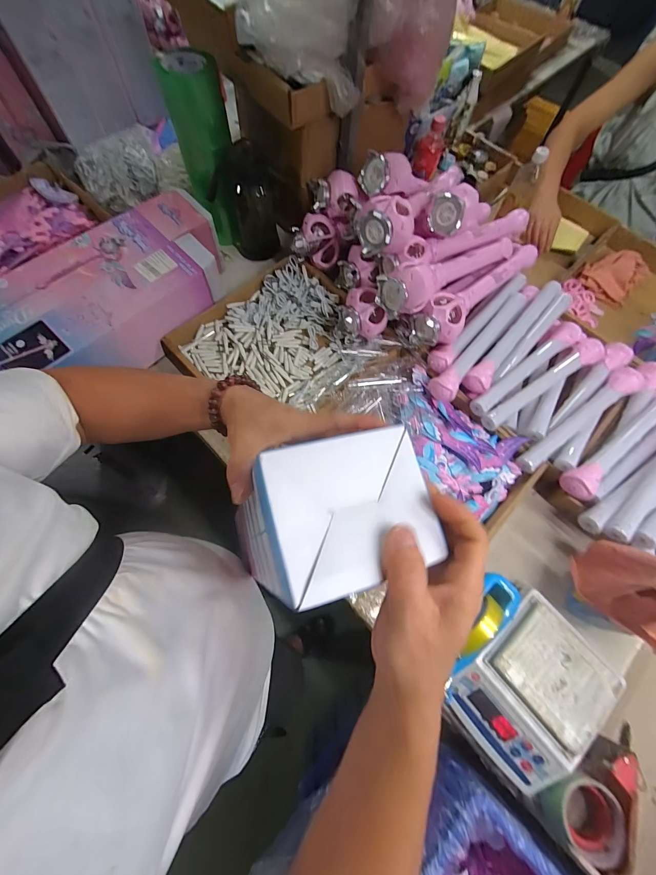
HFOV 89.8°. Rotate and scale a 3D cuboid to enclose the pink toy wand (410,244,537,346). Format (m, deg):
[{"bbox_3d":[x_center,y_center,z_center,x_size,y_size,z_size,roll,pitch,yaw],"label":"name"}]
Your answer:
[{"bbox_3d":[0.317,-0.315,0.691,0.359,0.070,0.087,-42,76,-16],"label":"pink toy wand"}]

